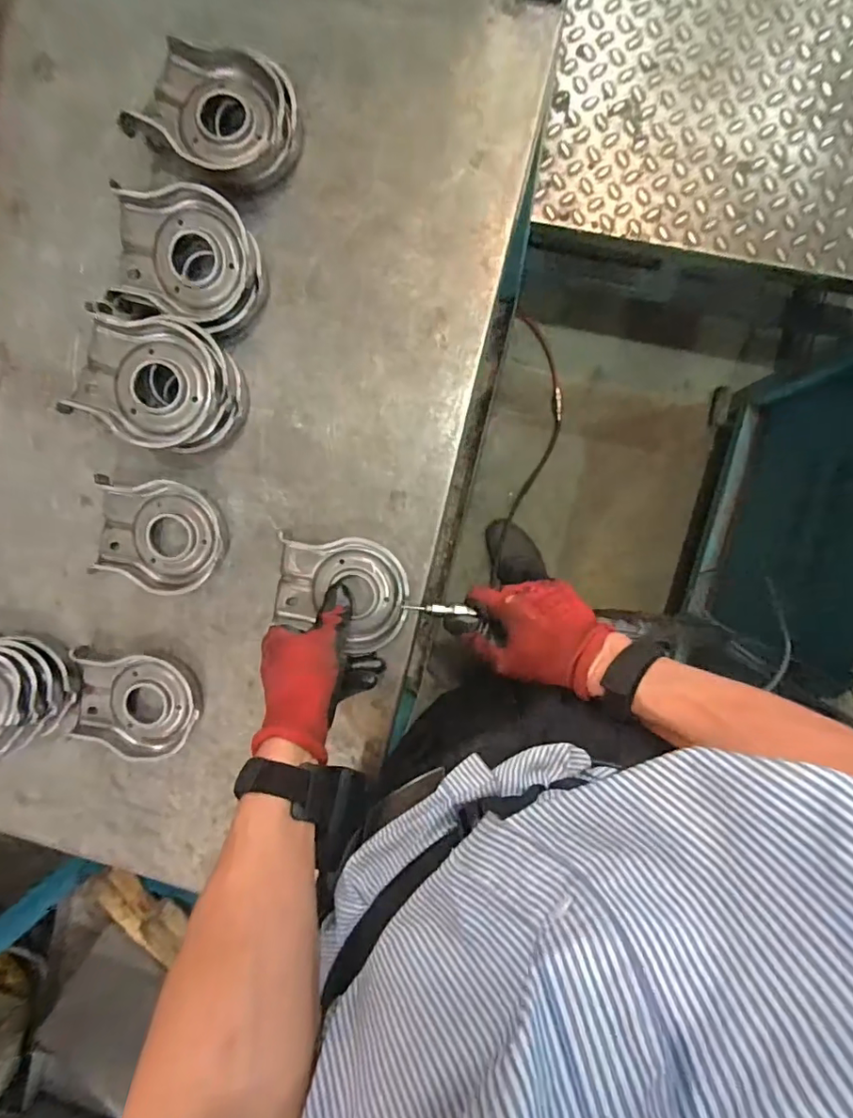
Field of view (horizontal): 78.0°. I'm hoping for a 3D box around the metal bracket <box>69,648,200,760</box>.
[{"bbox_3d":[-0.285,0.140,0.513,0.119,0.027,0.097,5,93,8],"label":"metal bracket"}]

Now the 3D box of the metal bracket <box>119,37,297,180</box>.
[{"bbox_3d":[-0.179,-0.382,0.457,0.127,0.049,0.114,38,97,5],"label":"metal bracket"}]

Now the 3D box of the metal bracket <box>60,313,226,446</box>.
[{"bbox_3d":[-0.244,-0.155,0.456,0.119,0.030,0.103,19,95,4],"label":"metal bracket"}]

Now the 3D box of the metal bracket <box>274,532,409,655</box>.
[{"bbox_3d":[-0.078,0.029,0.479,0.121,0.024,0.096,11,94,7],"label":"metal bracket"}]

